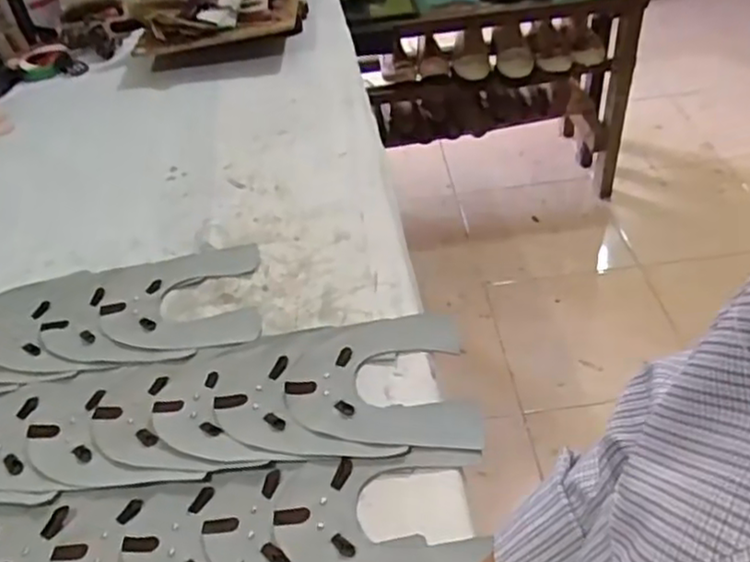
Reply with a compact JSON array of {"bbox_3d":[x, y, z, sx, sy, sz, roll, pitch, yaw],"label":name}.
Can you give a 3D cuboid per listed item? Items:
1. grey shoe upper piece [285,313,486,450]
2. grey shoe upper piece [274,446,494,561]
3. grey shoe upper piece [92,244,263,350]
[{"bbox_3d":[0.007,0.082,0.609,0.167,0.006,0.148,-1,44,7],"label":"grey shoe upper piece"},{"bbox_3d":[0.004,0.179,0.507,0.153,0.004,0.116,-7,43,1],"label":"grey shoe upper piece"},{"bbox_3d":[-0.207,0.018,0.713,0.174,0.005,0.147,-8,43,-1],"label":"grey shoe upper piece"}]

